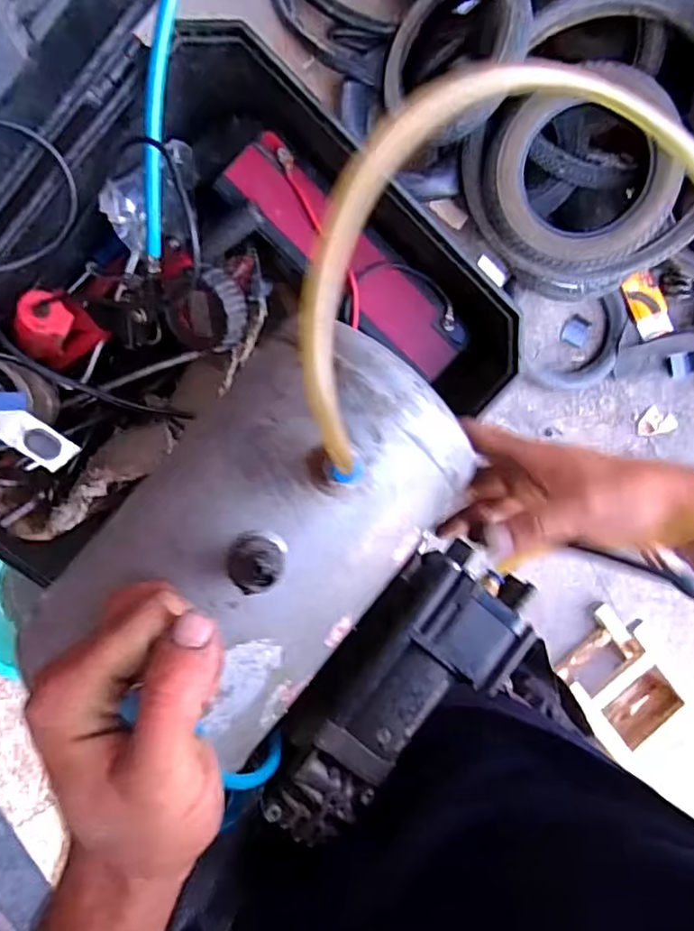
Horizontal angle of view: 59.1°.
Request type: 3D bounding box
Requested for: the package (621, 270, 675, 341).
[{"bbox_3d":[0.736,-0.391,1.503,0.079,0.024,0.168,-27,100,25],"label":"package"}]

